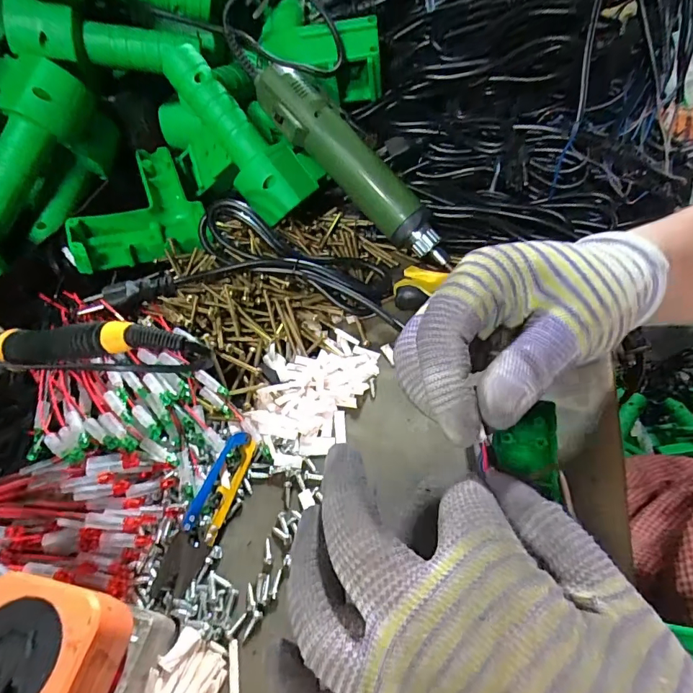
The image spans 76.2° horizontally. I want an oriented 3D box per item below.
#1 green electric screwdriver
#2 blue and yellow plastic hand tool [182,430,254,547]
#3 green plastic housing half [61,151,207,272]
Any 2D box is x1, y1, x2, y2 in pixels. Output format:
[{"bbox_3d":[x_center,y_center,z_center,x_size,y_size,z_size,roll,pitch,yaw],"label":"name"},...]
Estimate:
[{"bbox_3d":[0.007,-0.153,0.380,0.218,0.039,0.049,47,63,1],"label":"green electric screwdriver"},{"bbox_3d":[-0.076,0.082,0.269,0.019,0.010,0.066,10,51,15],"label":"blue and yellow plastic hand tool"},{"bbox_3d":[-0.198,-0.133,0.428,0.109,0.041,0.144,-17,49,-8],"label":"green plastic housing half"}]

